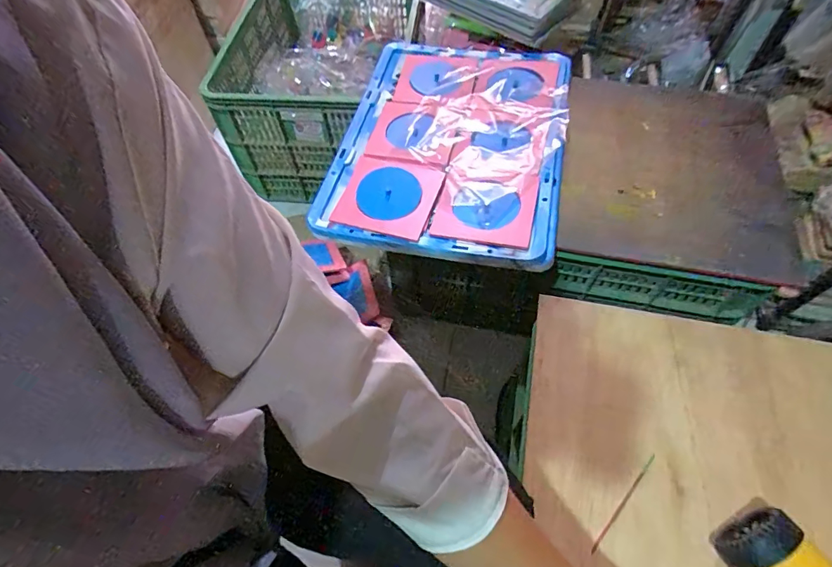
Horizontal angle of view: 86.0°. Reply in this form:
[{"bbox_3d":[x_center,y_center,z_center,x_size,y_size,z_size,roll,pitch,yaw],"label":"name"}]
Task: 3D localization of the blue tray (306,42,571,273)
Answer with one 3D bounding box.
[{"bbox_3d":[0.054,-0.240,0.751,0.370,0.050,0.468,8,61,10],"label":"blue tray"}]

